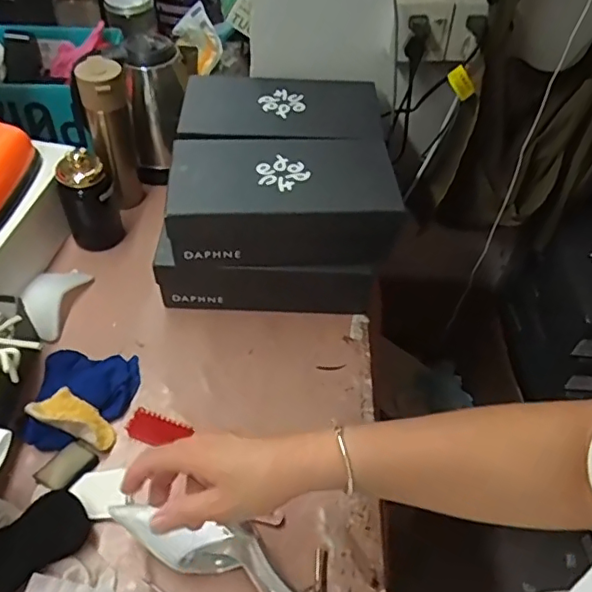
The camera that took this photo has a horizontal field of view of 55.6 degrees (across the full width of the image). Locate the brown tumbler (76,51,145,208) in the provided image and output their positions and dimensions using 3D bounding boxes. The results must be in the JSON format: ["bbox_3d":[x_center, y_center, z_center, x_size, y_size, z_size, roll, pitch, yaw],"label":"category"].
[{"bbox_3d":[-0.285,-0.248,0.880,0.067,0.235,0.075,-14,52,-16],"label":"brown tumbler"}]

